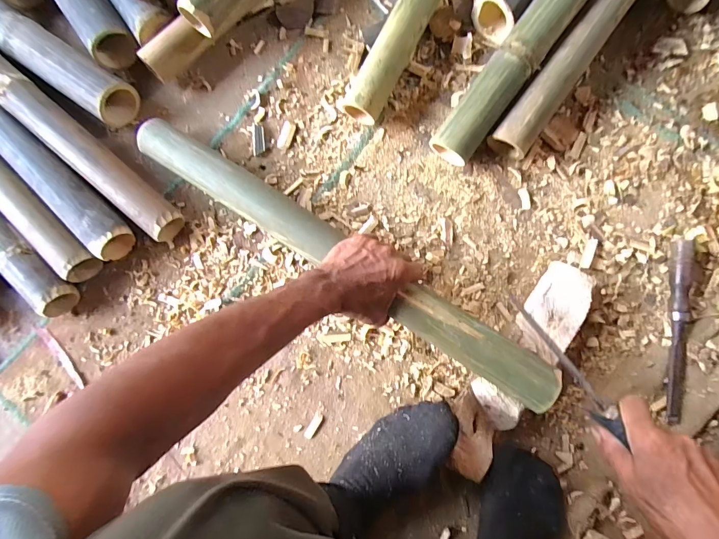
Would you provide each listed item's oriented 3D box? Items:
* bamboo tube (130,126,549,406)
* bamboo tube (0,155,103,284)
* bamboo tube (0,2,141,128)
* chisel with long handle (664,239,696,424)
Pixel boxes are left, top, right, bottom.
[{"bbox_3d":[-0.045,-0.027,0.510,0.653,0.064,0.065,33,86,12],"label":"bamboo tube"},{"bbox_3d":[-0.638,-0.212,0.607,0.619,0.055,0.063,44,88,10],"label":"bamboo tube"},{"bbox_3d":[-0.617,-0.420,0.627,0.571,0.081,0.074,34,87,9],"label":"bamboo tube"},{"bbox_3d":[0.433,0.081,0.498,0.033,0.024,0.242,7,83,7],"label":"chisel with long handle"}]

